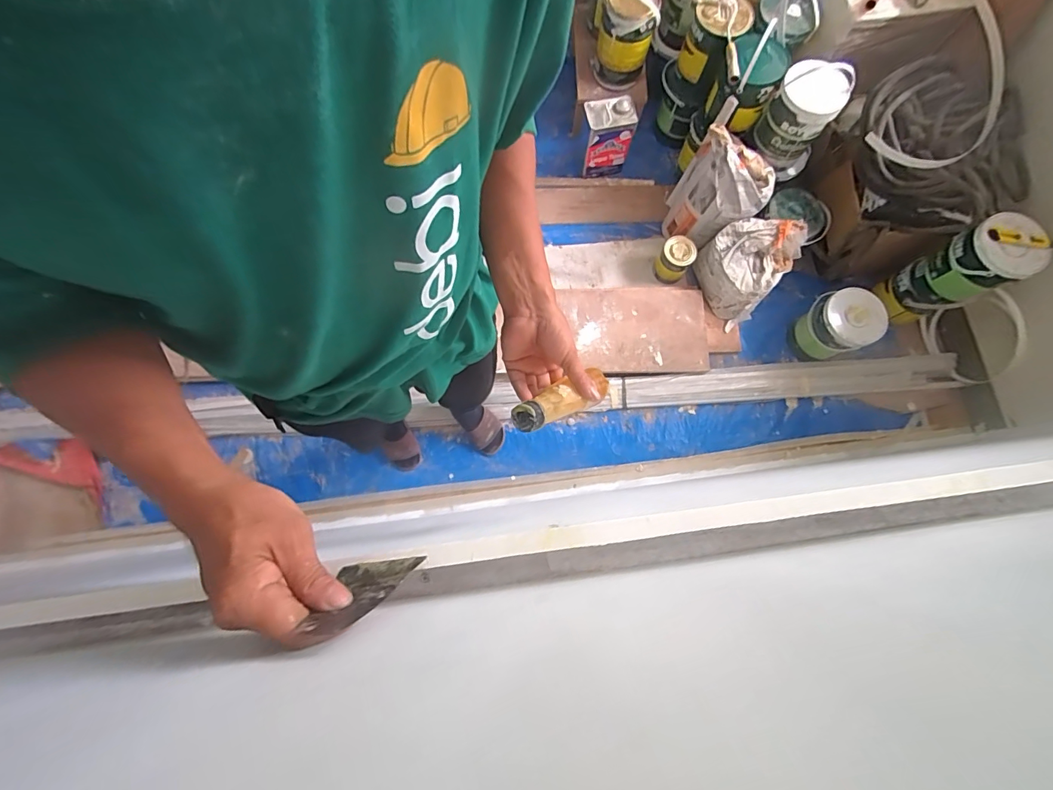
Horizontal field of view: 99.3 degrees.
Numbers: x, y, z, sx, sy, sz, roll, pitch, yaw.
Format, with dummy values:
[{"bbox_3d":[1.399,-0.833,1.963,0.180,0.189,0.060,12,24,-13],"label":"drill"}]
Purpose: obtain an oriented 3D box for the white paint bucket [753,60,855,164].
[{"bbox_3d":[0.778,-0.811,1.268,0.207,0.178,0.175,-44,81,-9],"label":"white paint bucket"}]

